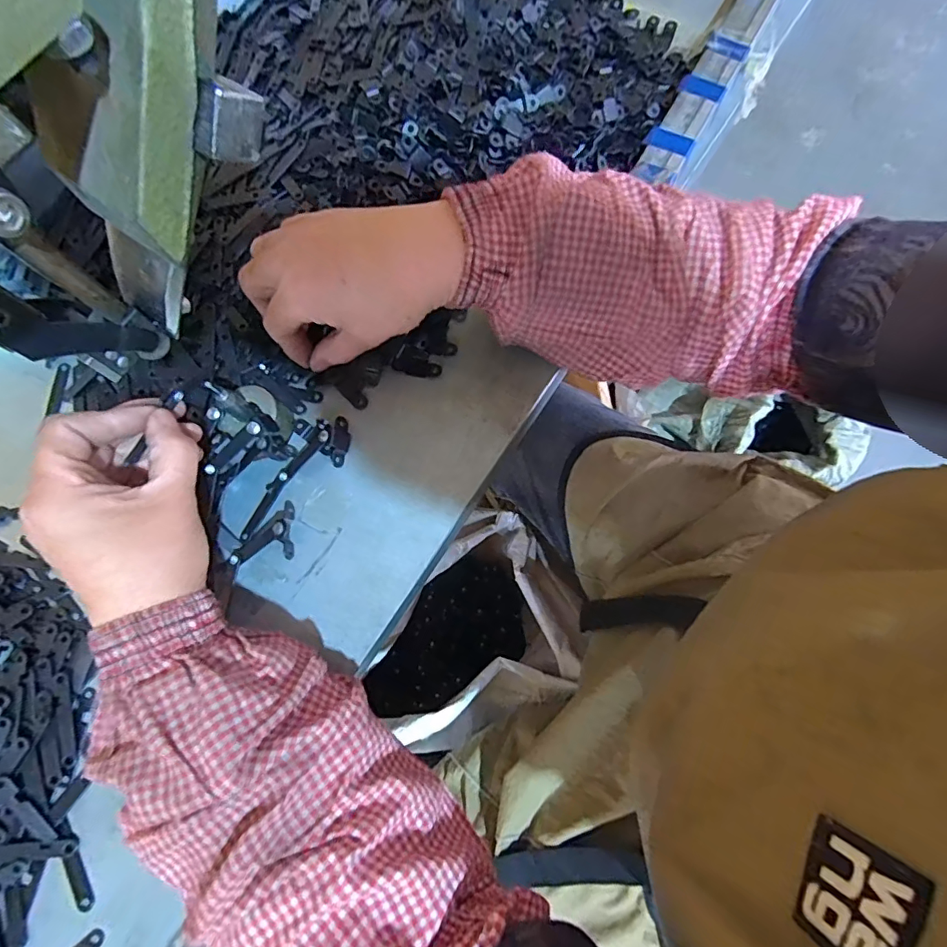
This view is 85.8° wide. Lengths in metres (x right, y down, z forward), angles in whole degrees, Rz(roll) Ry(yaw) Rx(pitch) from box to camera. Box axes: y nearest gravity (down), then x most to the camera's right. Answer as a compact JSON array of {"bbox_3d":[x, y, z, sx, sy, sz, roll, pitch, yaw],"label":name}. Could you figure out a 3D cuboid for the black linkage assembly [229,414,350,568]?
[{"bbox_3d":[-0.116,0.011,0.329,0.040,0.016,0.108,20,77,6],"label":"black linkage assembly"}]

